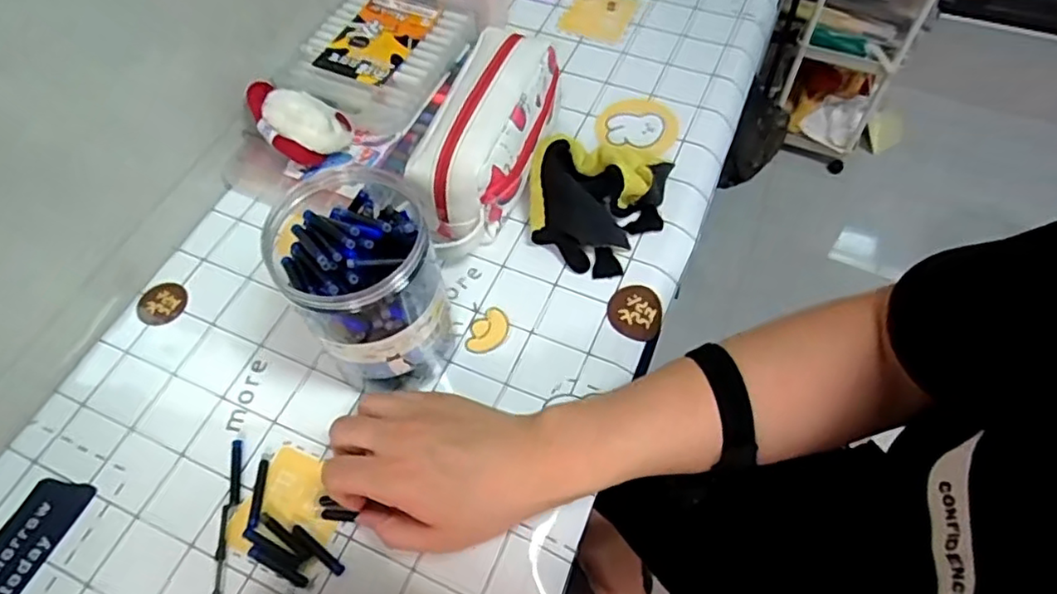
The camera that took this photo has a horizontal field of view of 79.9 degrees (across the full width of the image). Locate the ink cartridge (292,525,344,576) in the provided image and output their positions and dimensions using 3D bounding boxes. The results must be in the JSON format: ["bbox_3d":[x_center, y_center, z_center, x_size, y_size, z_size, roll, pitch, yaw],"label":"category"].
[{"bbox_3d":[-0.141,0.170,0.422,0.045,0.005,0.008,33,66,20],"label":"ink cartridge"}]

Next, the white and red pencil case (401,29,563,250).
[{"bbox_3d":[-0.034,-0.134,0.546,0.082,0.098,0.197,17,61,12],"label":"white and red pencil case"}]

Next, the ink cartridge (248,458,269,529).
[{"bbox_3d":[-0.191,0.138,0.445,0.007,0.004,0.047,-4,59,0],"label":"ink cartridge"}]

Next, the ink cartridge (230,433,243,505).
[{"bbox_3d":[-0.211,0.123,0.455,0.007,0.004,0.051,-10,59,-4],"label":"ink cartridge"}]

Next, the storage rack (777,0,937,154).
[{"bbox_3d":[0.715,-0.588,1.337,0.210,0.497,0.291,25,66,18],"label":"storage rack"}]

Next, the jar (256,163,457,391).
[{"bbox_3d":[-0.111,-0.004,0.445,0.095,0.147,0.105,-31,63,-15],"label":"jar"}]

